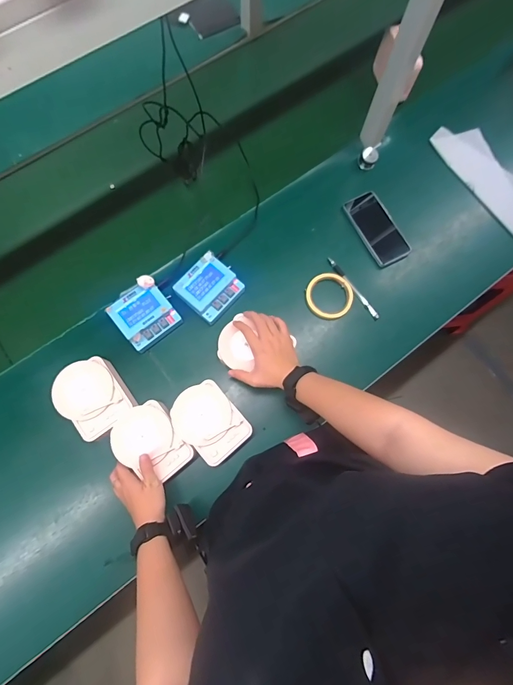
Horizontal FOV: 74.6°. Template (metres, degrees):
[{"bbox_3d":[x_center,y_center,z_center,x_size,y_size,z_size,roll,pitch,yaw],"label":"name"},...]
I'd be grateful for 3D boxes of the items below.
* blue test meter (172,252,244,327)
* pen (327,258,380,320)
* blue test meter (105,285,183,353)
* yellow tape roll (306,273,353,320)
[{"bbox_3d":[-0.091,-0.104,0.663,0.097,0.046,0.105,42,80,10],"label":"blue test meter"},{"bbox_3d":[0.198,-0.113,0.690,0.013,0.007,0.159,-35,78,-8],"label":"pen"},{"bbox_3d":[-0.212,-0.049,0.648,0.104,0.051,0.099,-37,78,-8],"label":"blue test meter"},{"bbox_3d":[0.149,-0.094,0.685,0.093,0.012,0.095,0,76,1],"label":"yellow tape roll"}]

